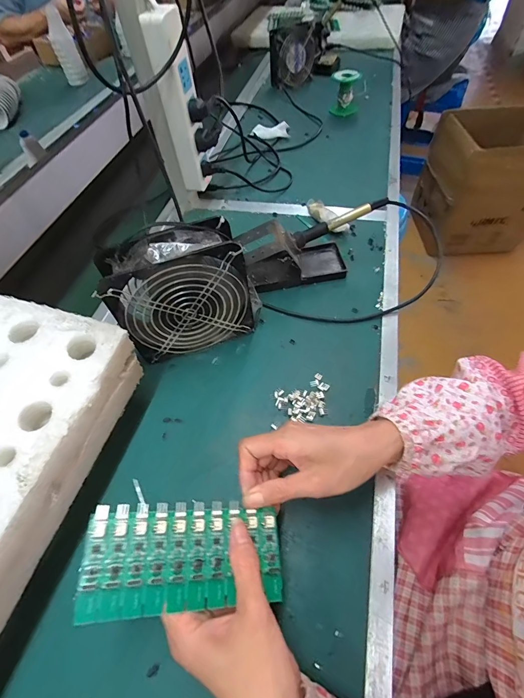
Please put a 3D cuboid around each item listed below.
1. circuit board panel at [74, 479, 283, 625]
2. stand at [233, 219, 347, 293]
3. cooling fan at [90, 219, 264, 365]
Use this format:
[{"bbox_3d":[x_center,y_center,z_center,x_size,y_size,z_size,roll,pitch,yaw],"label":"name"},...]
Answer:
[{"bbox_3d":[-0.054,0.149,0.242,0.138,0.005,0.067,5,57,-15],"label":"circuit board panel"},{"bbox_3d":[0.045,-0.137,0.474,0.154,0.071,0.078,-15,57,-5],"label":"stand"},{"bbox_3d":[-0.088,-0.065,0.389,0.154,0.154,0.062,-18,57,-7],"label":"cooling fan"}]

